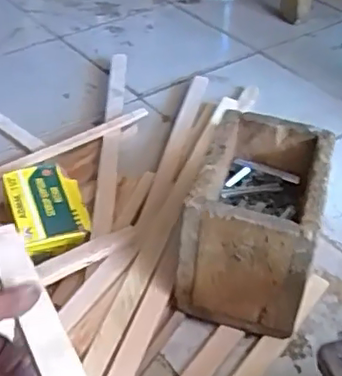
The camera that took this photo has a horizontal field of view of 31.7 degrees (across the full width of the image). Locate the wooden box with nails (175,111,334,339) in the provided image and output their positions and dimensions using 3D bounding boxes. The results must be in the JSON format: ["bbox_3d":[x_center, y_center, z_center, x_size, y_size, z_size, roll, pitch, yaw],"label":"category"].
[{"bbox_3d":[0.101,0.045,0.719,0.132,0.188,0.197,11,41,13],"label":"wooden box with nails"}]

